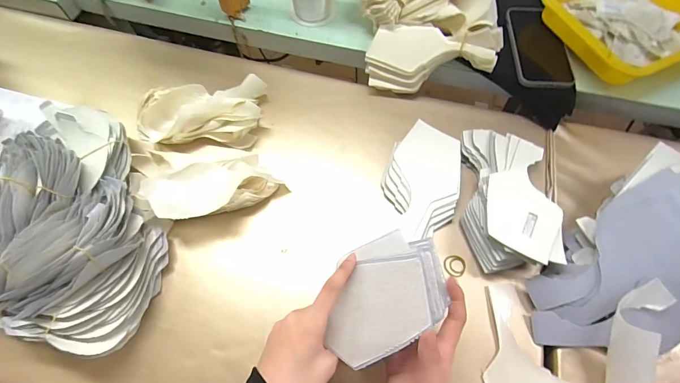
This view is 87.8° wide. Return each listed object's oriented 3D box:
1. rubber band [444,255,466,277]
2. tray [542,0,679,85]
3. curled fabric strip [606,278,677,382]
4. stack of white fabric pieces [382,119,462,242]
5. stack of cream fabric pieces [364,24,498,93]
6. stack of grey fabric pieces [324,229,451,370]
[{"bbox_3d":[0.146,0.095,0.450,0.029,0.005,0.028,0,63,0],"label":"rubber band"},{"bbox_3d":[0.457,-0.277,0.567,0.259,0.062,0.219,-26,66,-13],"label":"tray"},{"bbox_3d":[0.307,0.175,0.366,0.046,0.031,0.165,14,84,7],"label":"curled fabric strip"},{"bbox_3d":[0.113,-0.015,0.488,0.098,0.021,0.169,11,64,5],"label":"stack of white fabric pieces"},{"bbox_3d":[0.135,-0.210,0.557,0.183,0.056,0.090,0,63,0],"label":"stack of cream fabric pieces"},{"bbox_3d":[0.046,0.105,0.360,0.129,0.030,0.096,-32,62,6],"label":"stack of grey fabric pieces"}]

